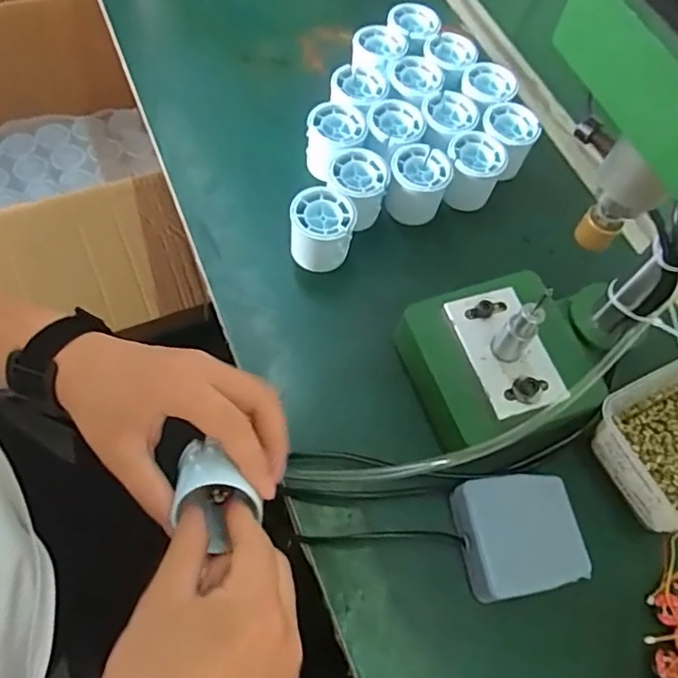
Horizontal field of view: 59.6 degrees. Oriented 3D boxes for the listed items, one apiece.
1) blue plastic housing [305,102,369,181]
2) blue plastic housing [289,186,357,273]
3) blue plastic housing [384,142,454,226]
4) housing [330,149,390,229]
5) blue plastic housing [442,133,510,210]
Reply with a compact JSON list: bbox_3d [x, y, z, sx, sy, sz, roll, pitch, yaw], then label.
[{"bbox_3d":[-0.004,-0.186,0.563,0.053,0.049,0.049,3,62,-6],"label":"blue plastic housing"},{"bbox_3d":[-0.016,-0.093,0.515,0.055,0.052,0.051,3,62,-6],"label":"blue plastic housing"},{"bbox_3d":[0.070,-0.140,0.548,0.055,0.049,0.059,18,61,2],"label":"blue plastic housing"},{"bbox_3d":[0.014,-0.133,0.539,0.053,0.054,0.056,24,62,5],"label":"housing"},{"bbox_3d":[0.125,-0.156,0.563,0.056,0.051,0.062,13,63,3],"label":"blue plastic housing"}]

